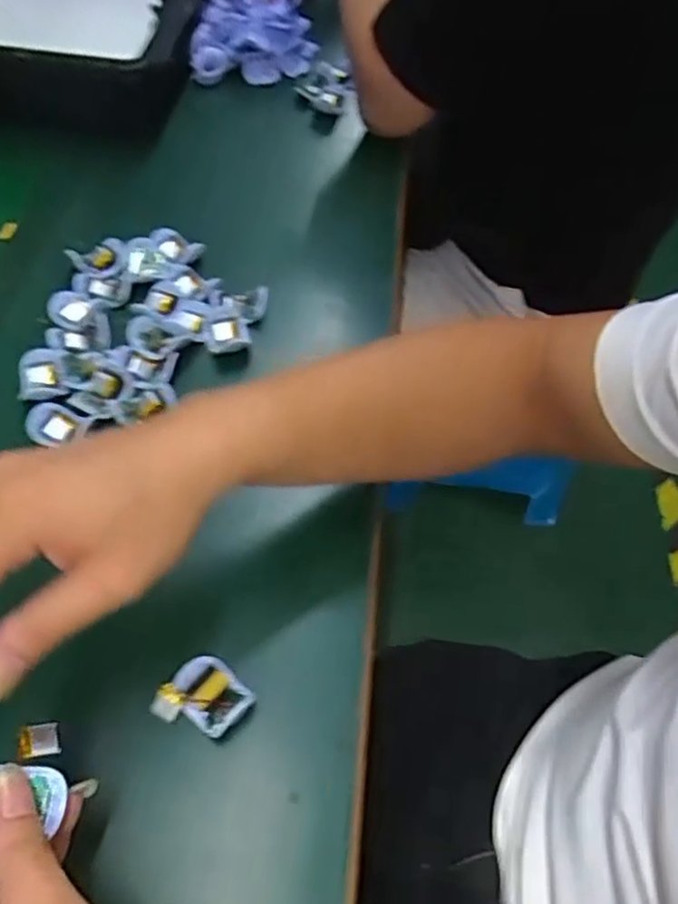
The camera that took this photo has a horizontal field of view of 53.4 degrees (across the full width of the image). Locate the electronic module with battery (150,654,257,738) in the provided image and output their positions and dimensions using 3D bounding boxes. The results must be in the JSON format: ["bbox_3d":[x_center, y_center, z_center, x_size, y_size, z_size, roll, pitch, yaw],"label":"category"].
[{"bbox_3d":[-0.073,0.134,0.365,0.045,0.019,0.042,37,60,19],"label":"electronic module with battery"}]

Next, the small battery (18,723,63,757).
[{"bbox_3d":[-0.134,0.128,0.301,0.016,0.004,0.016,3,35,-30],"label":"small battery"}]

